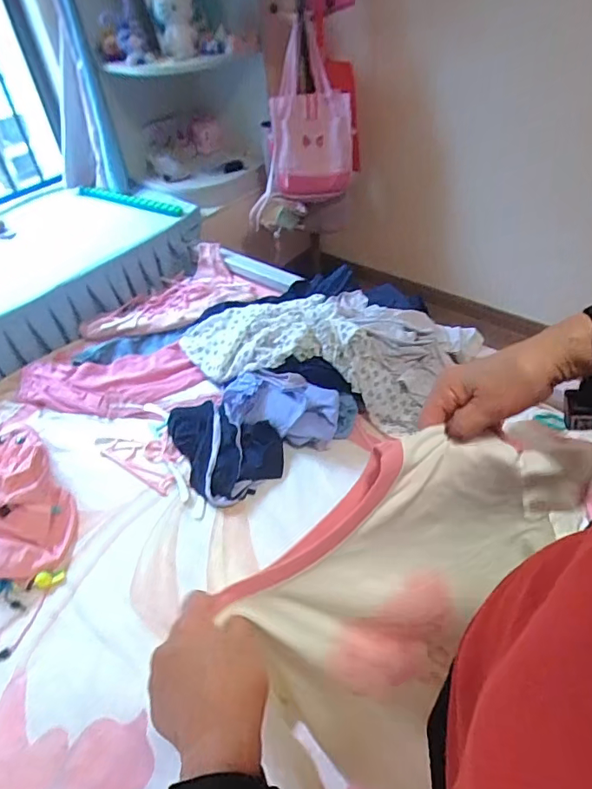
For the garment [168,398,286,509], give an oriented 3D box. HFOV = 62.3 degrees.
[{"bbox_3d":[-0.179,0.113,1.155,0.216,0.046,0.319,-32,51,-24],"label":"garment"}]

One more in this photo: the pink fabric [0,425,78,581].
[{"bbox_3d":[-0.602,0.234,1.022,0.218,0.117,0.311,-30,50,-23],"label":"pink fabric"}]

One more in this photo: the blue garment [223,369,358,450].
[{"bbox_3d":[-0.028,0.031,1.177,0.324,0.101,0.150,10,47,15],"label":"blue garment"}]

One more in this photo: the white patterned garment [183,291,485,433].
[{"bbox_3d":[0.060,-0.147,1.289,0.765,0.171,0.345,14,48,19],"label":"white patterned garment"}]

